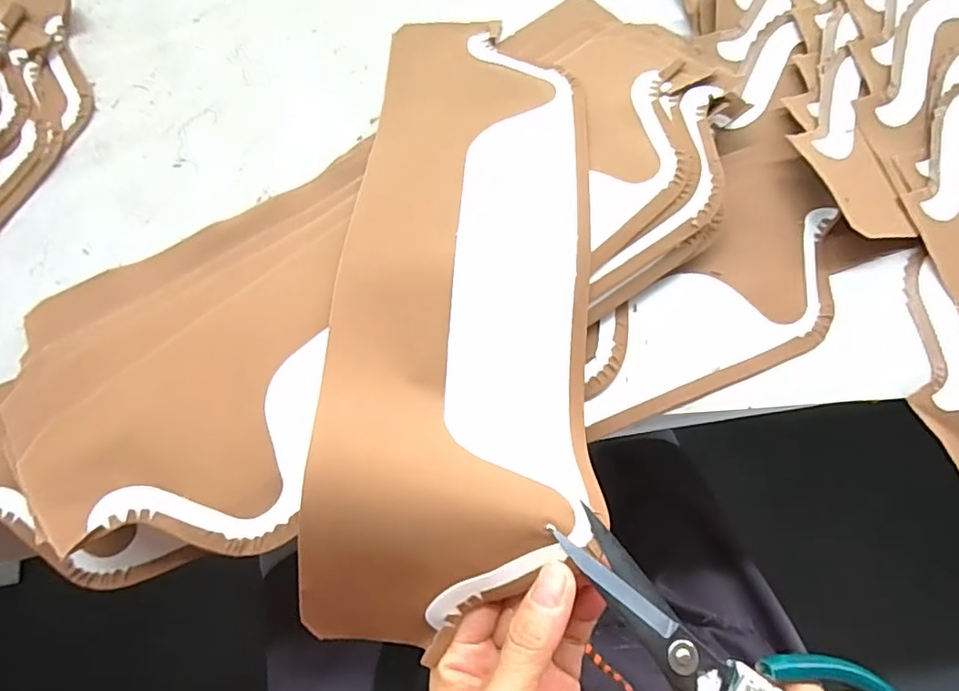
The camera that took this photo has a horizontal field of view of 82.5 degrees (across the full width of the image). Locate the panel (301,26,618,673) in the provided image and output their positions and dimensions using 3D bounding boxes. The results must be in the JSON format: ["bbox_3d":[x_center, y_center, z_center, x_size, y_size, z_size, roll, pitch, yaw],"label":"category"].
[{"bbox_3d":[-0.007,-0.045,0.285,0.123,0.045,0.358,4,65,2],"label":"panel"}]

